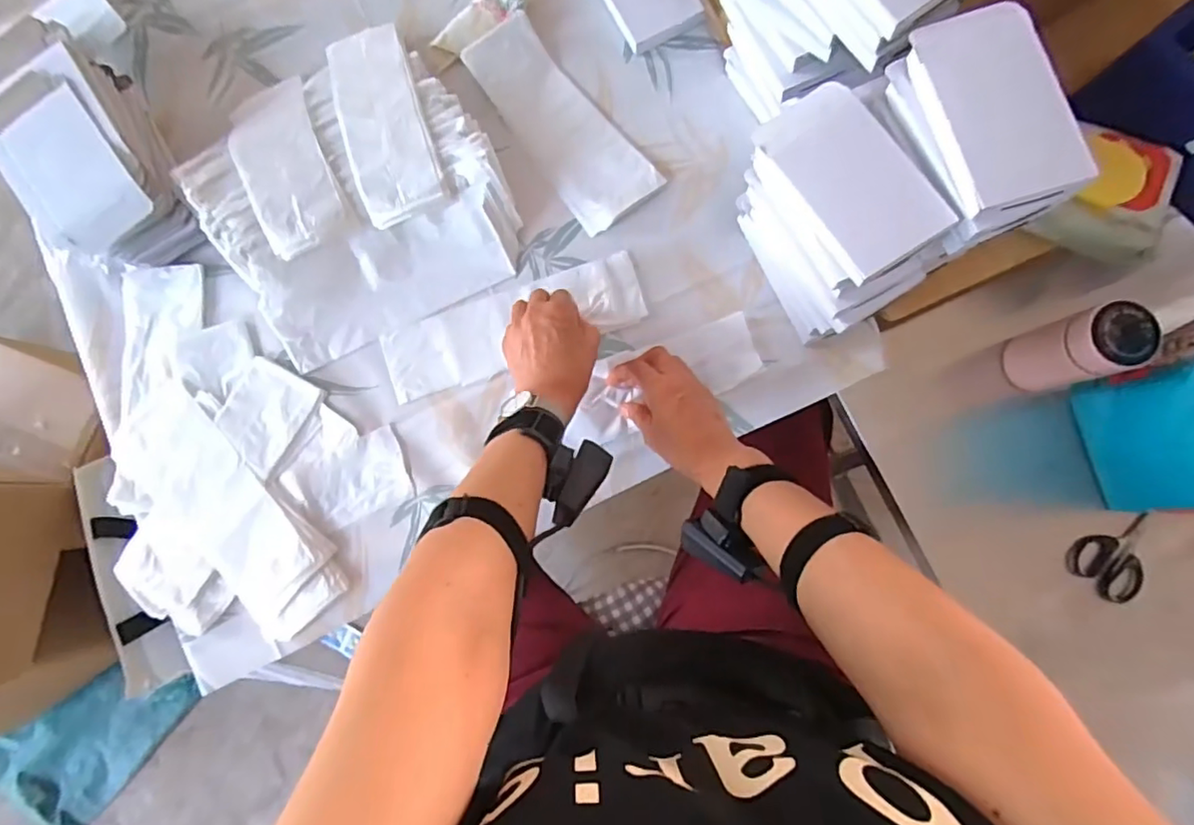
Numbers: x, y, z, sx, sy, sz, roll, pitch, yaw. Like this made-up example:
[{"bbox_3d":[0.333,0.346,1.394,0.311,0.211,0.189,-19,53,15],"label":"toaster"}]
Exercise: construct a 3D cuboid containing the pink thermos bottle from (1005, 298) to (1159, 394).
[{"bbox_3d":[0.461,-0.059,0.572,0.054,0.125,0.062,-15,82,0],"label":"pink thermos bottle"}]

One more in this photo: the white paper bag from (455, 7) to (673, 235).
[{"bbox_3d":[-0.042,-0.312,0.638,0.095,0.024,0.246,-38,83,-3],"label":"white paper bag"}]

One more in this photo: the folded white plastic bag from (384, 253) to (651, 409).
[{"bbox_3d":[-0.088,-0.091,0.621,0.276,0.012,0.079,-19,82,0],"label":"folded white plastic bag"}]

